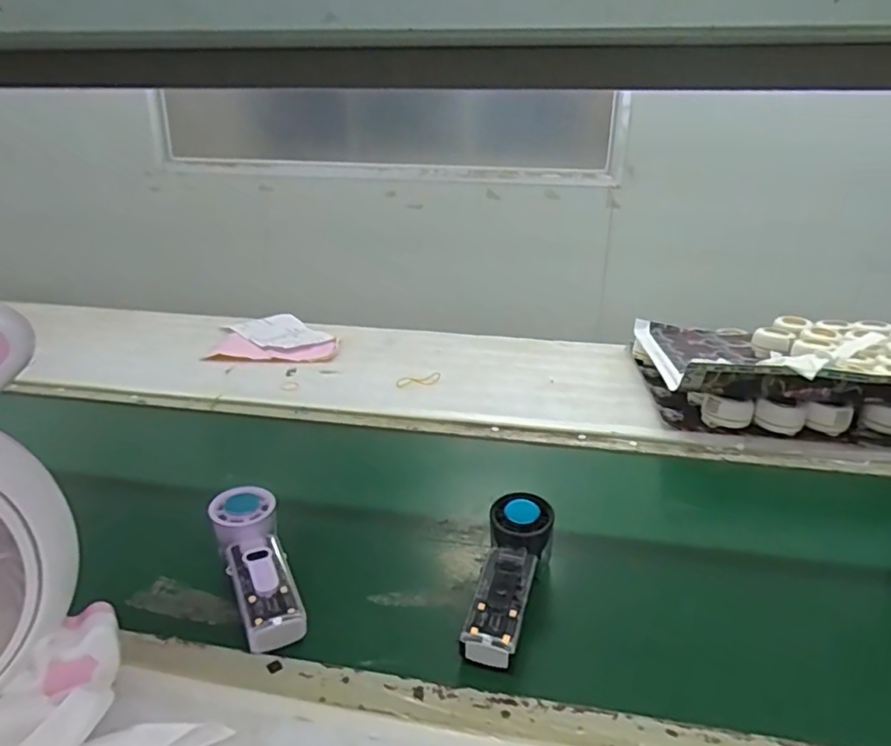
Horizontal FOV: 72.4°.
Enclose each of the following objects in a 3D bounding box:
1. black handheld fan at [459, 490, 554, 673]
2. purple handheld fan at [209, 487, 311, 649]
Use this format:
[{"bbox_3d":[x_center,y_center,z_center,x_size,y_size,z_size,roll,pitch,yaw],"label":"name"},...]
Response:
[{"bbox_3d":[0.055,0.169,0.513,0.052,0.056,0.160,6,22,14],"label":"black handheld fan"},{"bbox_3d":[-0.162,0.163,0.522,0.053,0.056,0.160,-9,23,-22],"label":"purple handheld fan"}]

